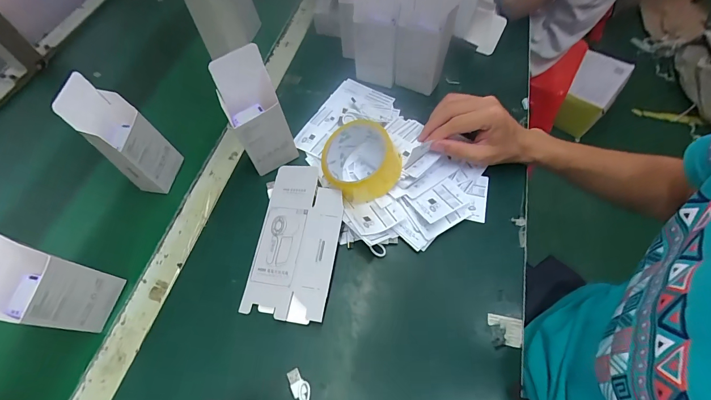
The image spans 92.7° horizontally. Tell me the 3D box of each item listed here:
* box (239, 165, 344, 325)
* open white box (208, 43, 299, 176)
[{"bbox_3d":[-0.071,0.047,0.415,0.099,0.007,0.186,5,70,12],"label":"box"},{"bbox_3d":[-0.120,-0.101,0.421,0.064,0.161,0.048,-31,65,-16],"label":"open white box"}]

